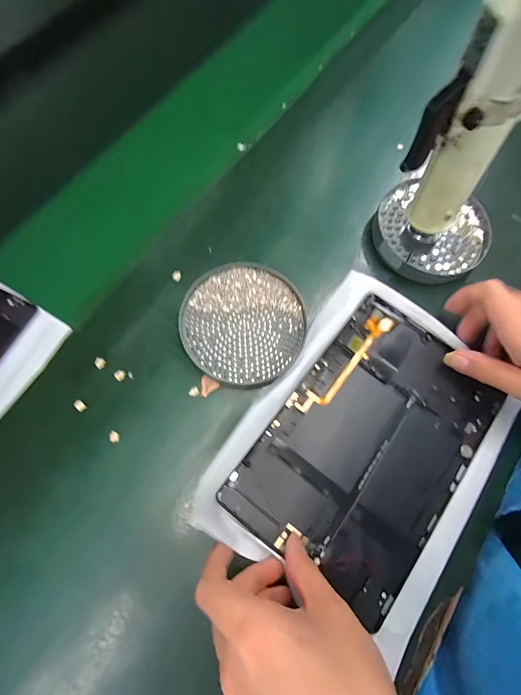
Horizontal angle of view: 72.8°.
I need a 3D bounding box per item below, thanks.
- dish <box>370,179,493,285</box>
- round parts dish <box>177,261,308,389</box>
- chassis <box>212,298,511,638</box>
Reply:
[{"bbox_3d":[0.177,-0.118,0.371,0.117,0.022,0.104,20,73,6],"label":"dish"},{"bbox_3d":[-0.016,-0.023,0.328,0.112,0.018,0.111,0,72,0],"label":"round parts dish"},{"bbox_3d":[0.096,0.080,0.305,0.154,0.011,0.231,36,73,11],"label":"chassis"}]

